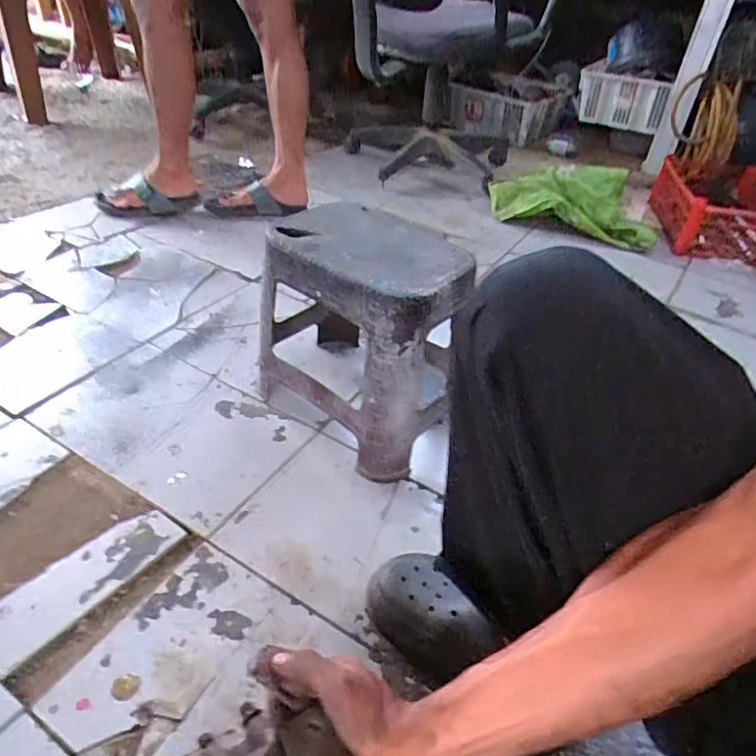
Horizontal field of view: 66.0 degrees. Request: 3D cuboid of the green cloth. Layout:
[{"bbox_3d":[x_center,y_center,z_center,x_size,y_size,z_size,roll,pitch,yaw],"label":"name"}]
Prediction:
[{"bbox_3d":[0.569,-0.520,1.671,0.462,0.155,0.203,18,40,14],"label":"green cloth"}]

